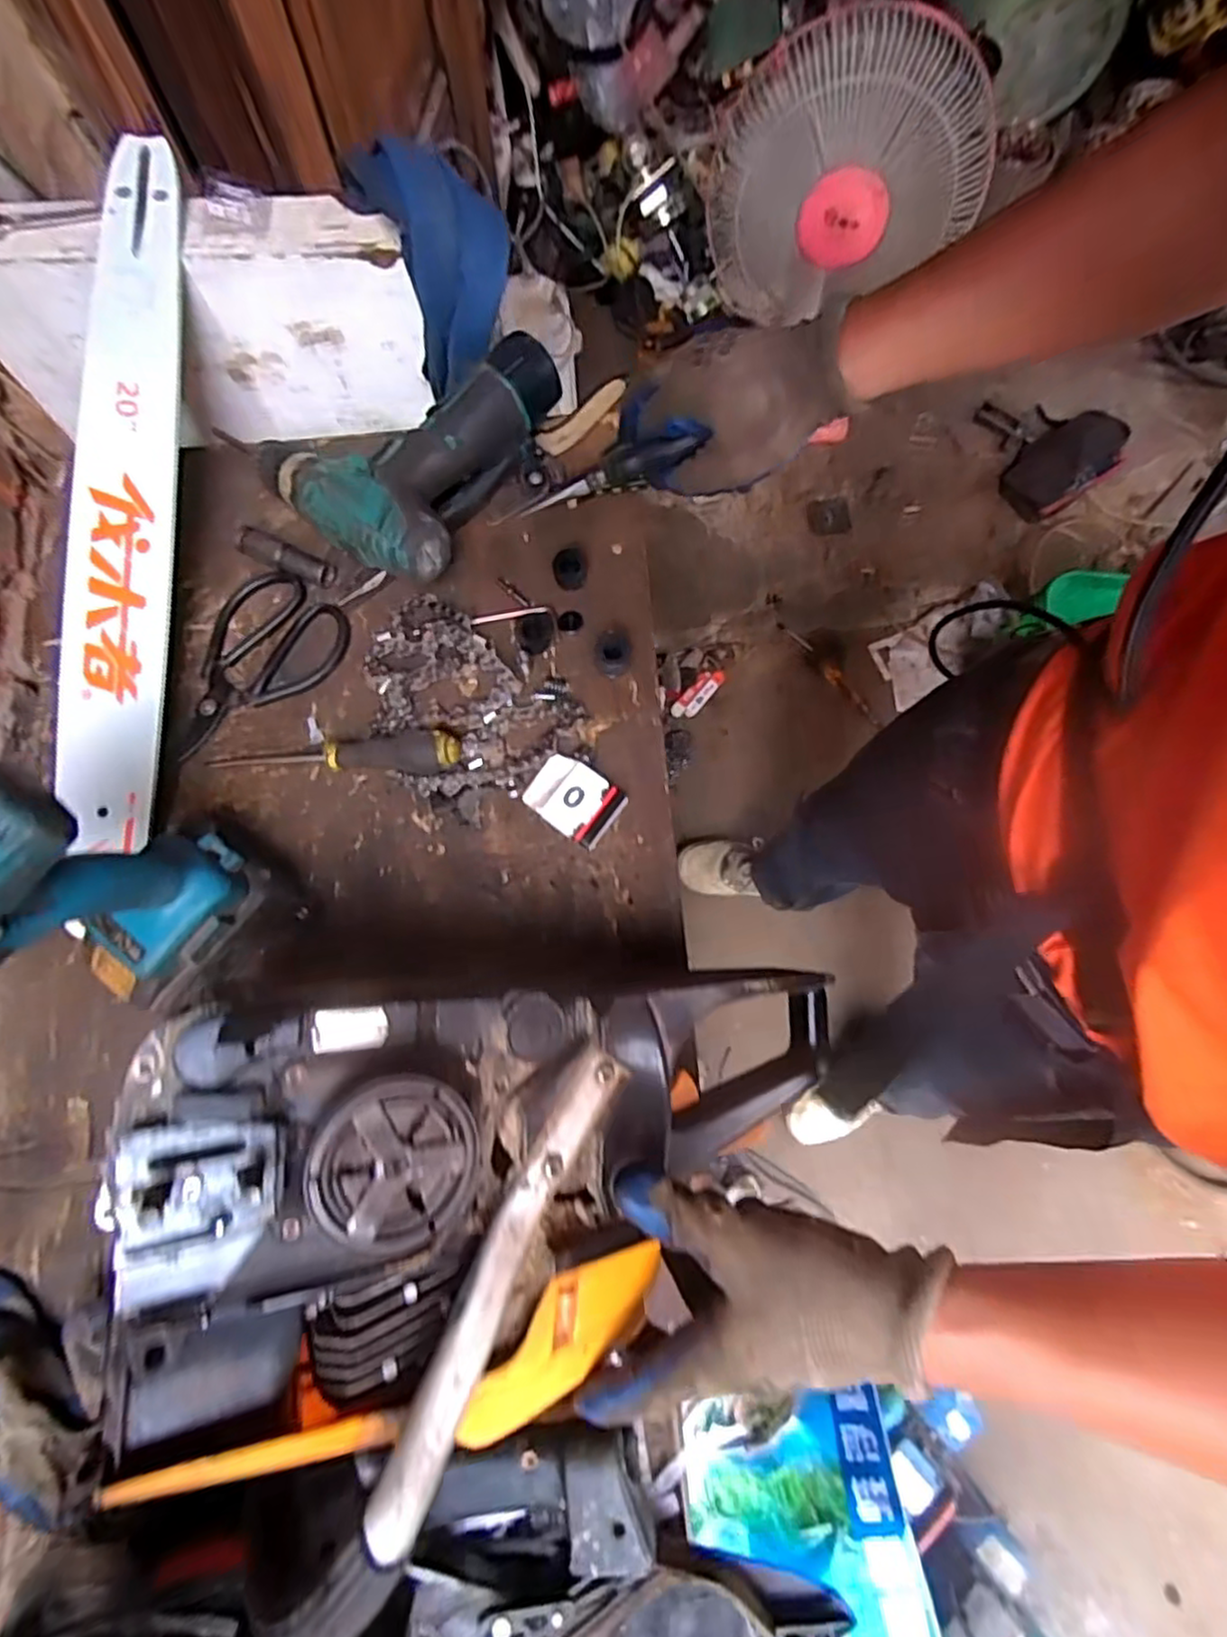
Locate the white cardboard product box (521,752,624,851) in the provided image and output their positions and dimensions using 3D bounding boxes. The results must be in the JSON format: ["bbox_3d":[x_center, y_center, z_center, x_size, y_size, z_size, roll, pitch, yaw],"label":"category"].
[{"bbox_3d":[-0.028,-0.015,0.500,0.065,0.017,0.048,37,79,8],"label":"white cardboard product box"}]

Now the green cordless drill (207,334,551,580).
[{"bbox_3d":[-0.161,-0.281,0.524,0.172,0.086,0.188,30,78,7],"label":"green cordless drill"}]

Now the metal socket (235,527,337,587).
[{"bbox_3d":[-0.257,-0.203,0.538,0.084,0.022,0.022,27,77,6],"label":"metal socket"}]

